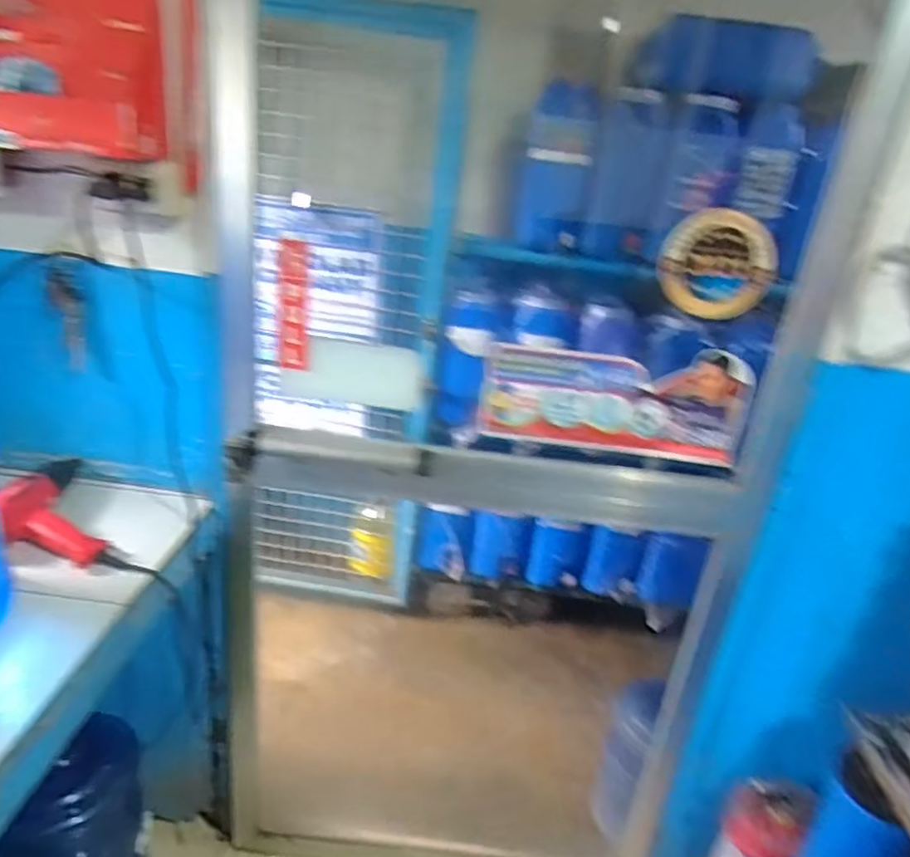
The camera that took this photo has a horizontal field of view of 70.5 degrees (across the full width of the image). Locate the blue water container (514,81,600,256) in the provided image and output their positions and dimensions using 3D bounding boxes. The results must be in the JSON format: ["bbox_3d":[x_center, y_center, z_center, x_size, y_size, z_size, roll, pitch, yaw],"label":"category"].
[{"bbox_3d":[0.289,-0.719,1.804,0.188,0.394,0.278,9,22,3],"label":"blue water container"}]

